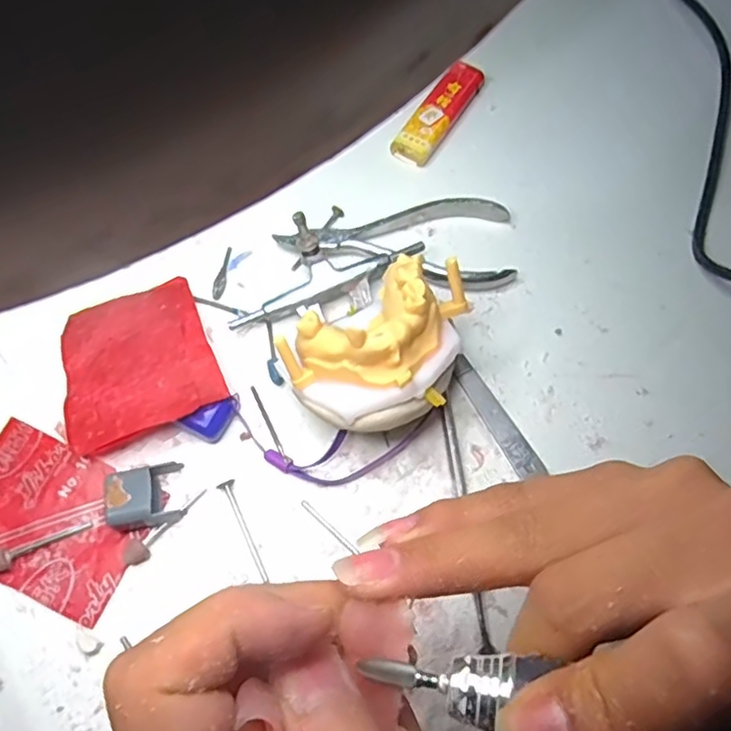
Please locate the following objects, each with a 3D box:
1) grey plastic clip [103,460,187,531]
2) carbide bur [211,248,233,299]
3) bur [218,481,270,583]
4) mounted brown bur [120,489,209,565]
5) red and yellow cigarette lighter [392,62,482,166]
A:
[{"bbox_3d":[-0.091,0.056,0.256,0.029,0.018,0.025,-14,66,-8],"label":"grey plastic clip"},{"bbox_3d":[-0.072,-0.048,0.312,0.007,0.004,0.031,11,65,3],"label":"carbide bur"},{"bbox_3d":[-0.050,0.069,0.257,0.006,0.004,0.044,-25,69,-13],"label":"bur"},{"bbox_3d":[-0.083,0.067,0.256,0.040,0.009,0.008,-40,73,-18],"label":"mounted brown bur"},{"bbox_3d":[0.043,-0.147,0.358,0.023,0.013,0.079,29,67,11],"label":"red and yellow cigarette lighter"}]

